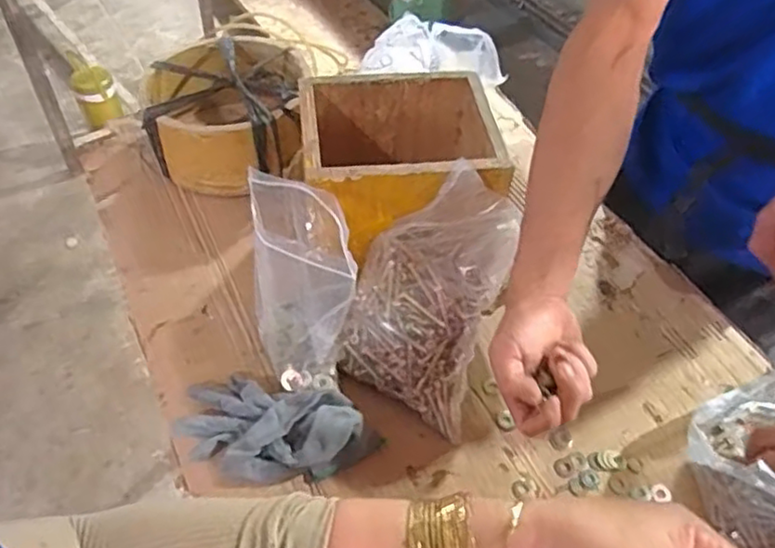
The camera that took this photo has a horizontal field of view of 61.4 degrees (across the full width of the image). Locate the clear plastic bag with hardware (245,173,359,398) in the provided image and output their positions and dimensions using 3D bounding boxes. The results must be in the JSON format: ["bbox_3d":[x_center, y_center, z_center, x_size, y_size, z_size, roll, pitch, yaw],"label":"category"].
[{"bbox_3d":[-0.079,0.021,0.607,0.077,0.204,0.116,-9,50,-11],"label":"clear plastic bag with hardware"}]

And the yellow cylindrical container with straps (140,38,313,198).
[{"bbox_3d":[-0.213,-0.212,0.870,0.194,0.111,0.213,0,49,-4],"label":"yellow cylindrical container with straps"}]

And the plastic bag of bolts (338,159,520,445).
[{"bbox_3d":[0.040,0.018,0.646,0.143,0.142,0.187,14,49,8],"label":"plastic bag of bolts"}]

